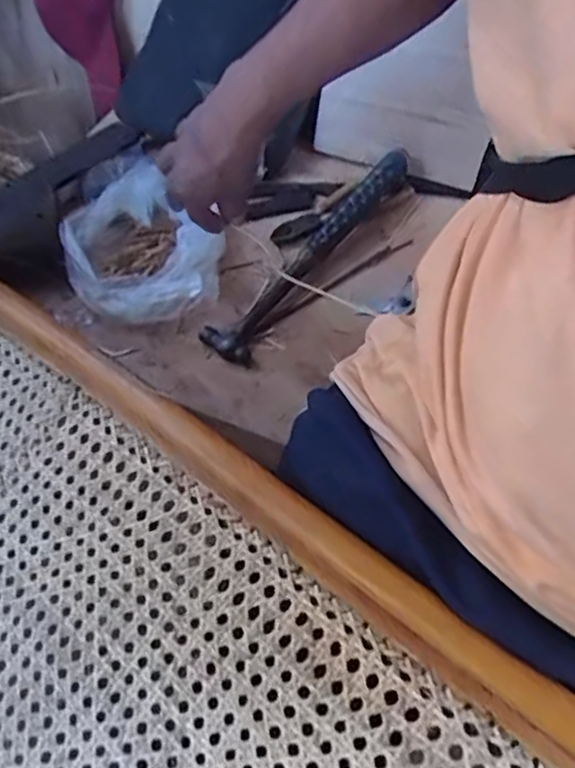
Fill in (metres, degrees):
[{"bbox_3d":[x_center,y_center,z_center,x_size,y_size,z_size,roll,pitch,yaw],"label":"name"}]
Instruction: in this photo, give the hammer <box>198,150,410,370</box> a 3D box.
[{"bbox_3d":[0.034,-0.138,0.621,0.051,0.038,0.309,34,64,23],"label":"hammer"}]

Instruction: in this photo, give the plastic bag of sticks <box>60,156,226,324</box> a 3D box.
[{"bbox_3d":[-0.155,-0.139,0.619,0.141,0.049,0.209,-31,60,-17],"label":"plastic bag of sticks"}]

